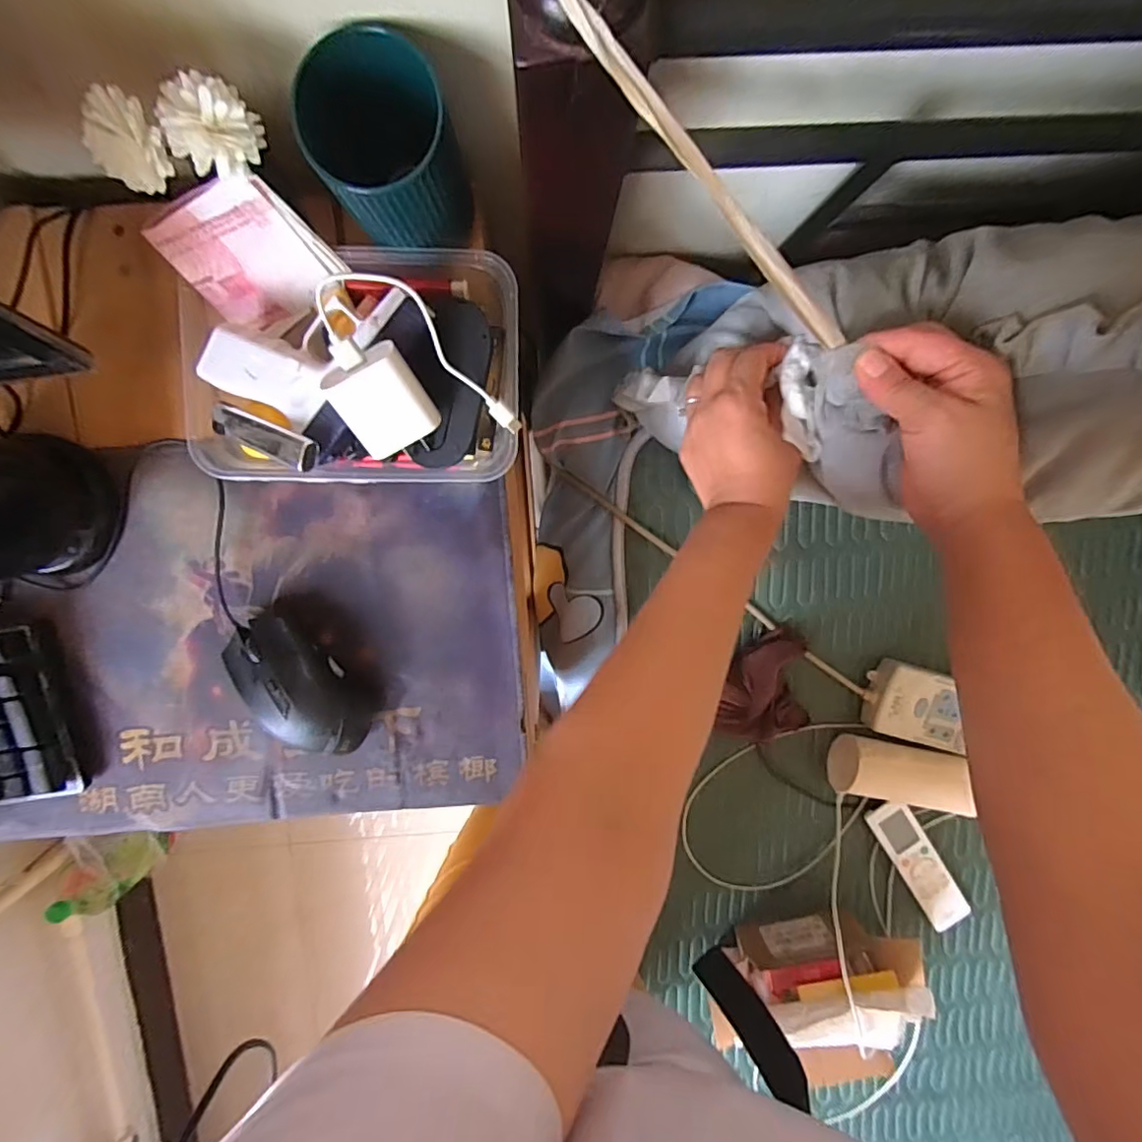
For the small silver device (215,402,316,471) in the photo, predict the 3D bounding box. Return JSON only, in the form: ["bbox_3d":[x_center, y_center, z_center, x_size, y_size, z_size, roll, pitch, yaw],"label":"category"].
[{"bbox_3d":[-0.195,-0.086,0.359,0.085,0.015,0.020,25,94,18],"label":"small silver device"}]

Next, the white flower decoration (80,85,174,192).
[{"bbox_3d":[-0.212,-0.205,0.272,0.030,0.022,0.033,0,98,-2],"label":"white flower decoration"}]

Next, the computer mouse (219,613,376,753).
[{"bbox_3d":[-0.196,0.085,0.410,0.064,0.038,0.116,-41,97,3],"label":"computer mouse"}]

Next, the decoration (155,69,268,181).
[{"bbox_3d":[-0.176,-0.218,0.278,0.041,0.023,0.037,-24,99,2],"label":"decoration"}]

